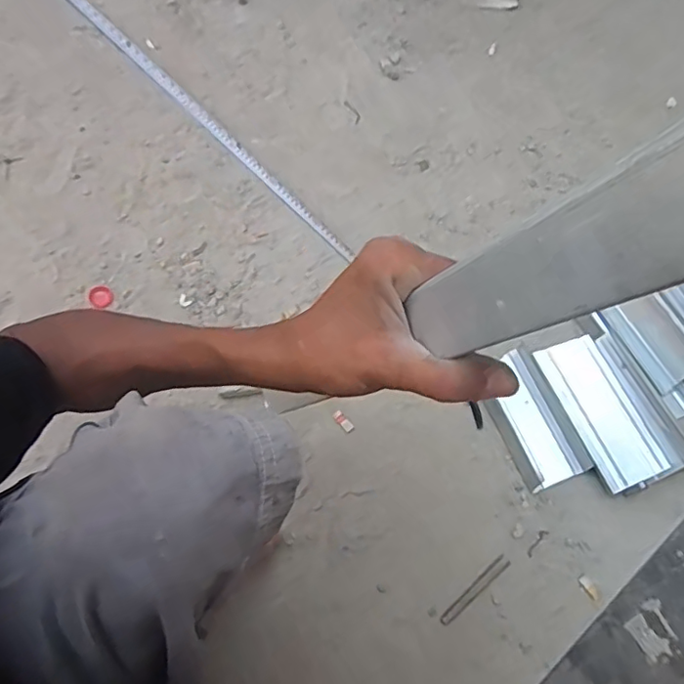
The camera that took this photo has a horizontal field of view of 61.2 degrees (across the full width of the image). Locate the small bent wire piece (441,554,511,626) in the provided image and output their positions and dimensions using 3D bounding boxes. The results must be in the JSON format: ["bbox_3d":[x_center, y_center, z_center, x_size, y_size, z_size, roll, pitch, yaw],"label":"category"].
[{"bbox_3d":[0.154,0.286,0.667,0.104,0.004,0.014,-38,73,-13],"label":"small bent wire piece"}]

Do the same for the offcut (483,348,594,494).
[{"bbox_3d":[0.238,0.095,0.737,0.080,0.022,0.171,-20,70,-7],"label":"offcut"}]

